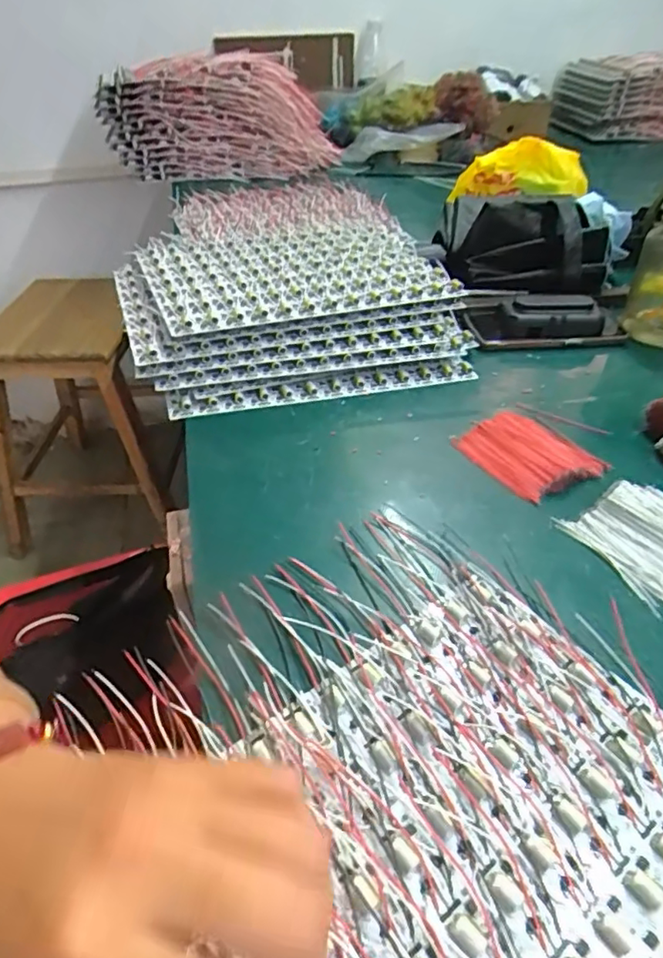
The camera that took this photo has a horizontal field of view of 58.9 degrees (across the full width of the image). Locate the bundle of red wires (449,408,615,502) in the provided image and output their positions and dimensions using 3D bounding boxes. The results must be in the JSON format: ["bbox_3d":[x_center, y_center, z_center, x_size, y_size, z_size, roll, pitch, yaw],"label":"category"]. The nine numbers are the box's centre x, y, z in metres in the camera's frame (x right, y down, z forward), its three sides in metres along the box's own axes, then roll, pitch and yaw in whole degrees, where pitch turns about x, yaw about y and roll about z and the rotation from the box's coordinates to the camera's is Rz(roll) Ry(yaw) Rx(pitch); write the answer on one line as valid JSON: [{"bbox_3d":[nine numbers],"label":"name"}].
[{"bbox_3d":[0.157,-0.022,0.466,0.080,0.014,0.090,-22,45,-25],"label":"bundle of red wires"}]

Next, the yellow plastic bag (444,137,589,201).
[{"bbox_3d":[0.277,-0.450,0.867,0.192,0.075,0.093,4,39,11],"label":"yellow plastic bag"}]

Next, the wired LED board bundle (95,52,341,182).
[{"bbox_3d":[-0.213,-0.698,1.140,0.433,0.192,0.145,-4,38,1],"label":"wired LED board bundle"}]

